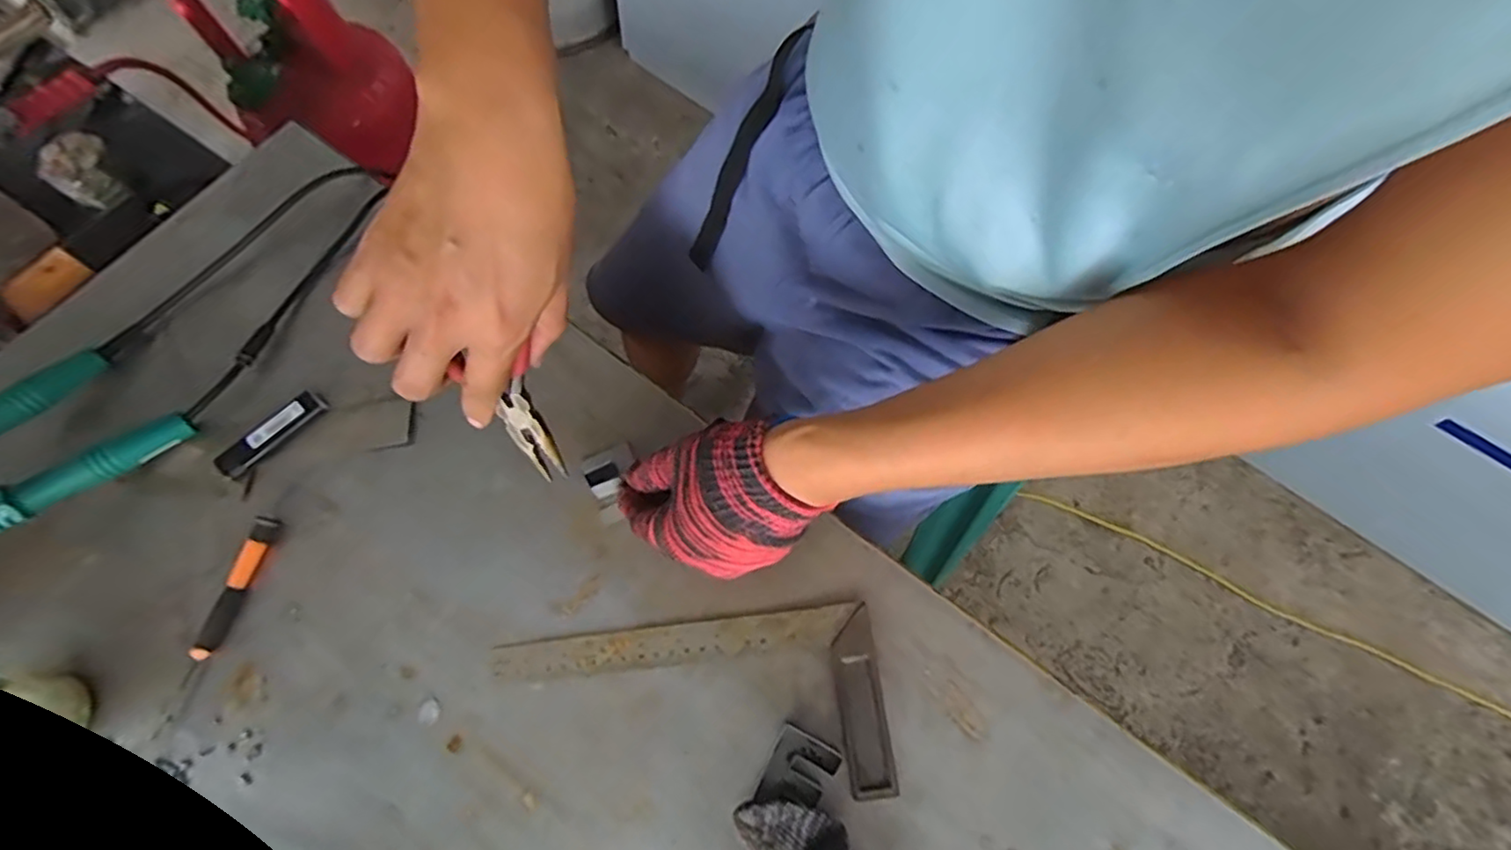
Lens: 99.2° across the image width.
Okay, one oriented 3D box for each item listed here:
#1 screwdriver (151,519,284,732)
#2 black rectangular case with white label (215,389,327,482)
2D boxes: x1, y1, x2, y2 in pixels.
[{"bbox_3d":[-0.366,0.132,0.434,0.018,0.012,0.143,14,72,8],"label":"screwdriver"},{"bbox_3d":[-0.363,0.007,0.482,0.023,0.013,0.080,41,77,15],"label":"black rectangular case with white label"}]

